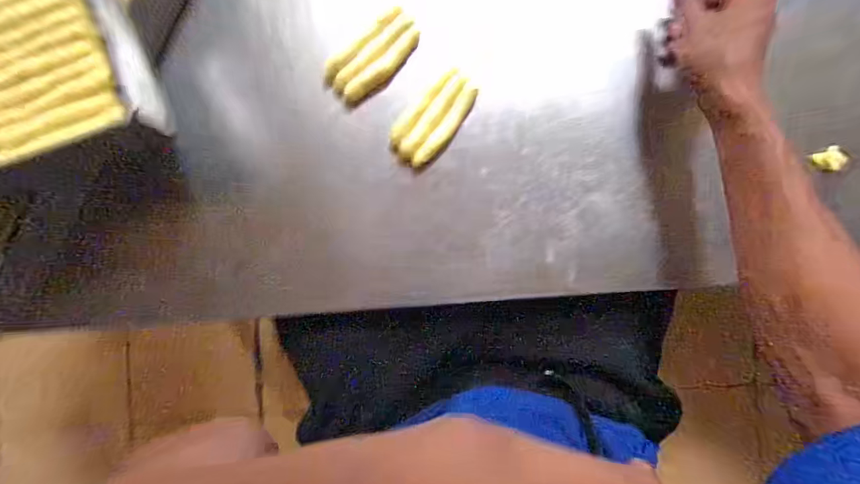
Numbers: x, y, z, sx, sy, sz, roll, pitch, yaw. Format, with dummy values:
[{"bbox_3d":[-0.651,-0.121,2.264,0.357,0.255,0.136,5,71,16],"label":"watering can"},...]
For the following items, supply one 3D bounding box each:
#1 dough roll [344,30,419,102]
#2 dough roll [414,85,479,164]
[{"bbox_3d":[-0.046,-0.178,0.399,0.097,0.014,0.016,-43,88,-3],"label":"dough roll"},{"bbox_3d":[0.017,-0.116,0.401,0.019,0.013,0.098,36,87,1],"label":"dough roll"}]

